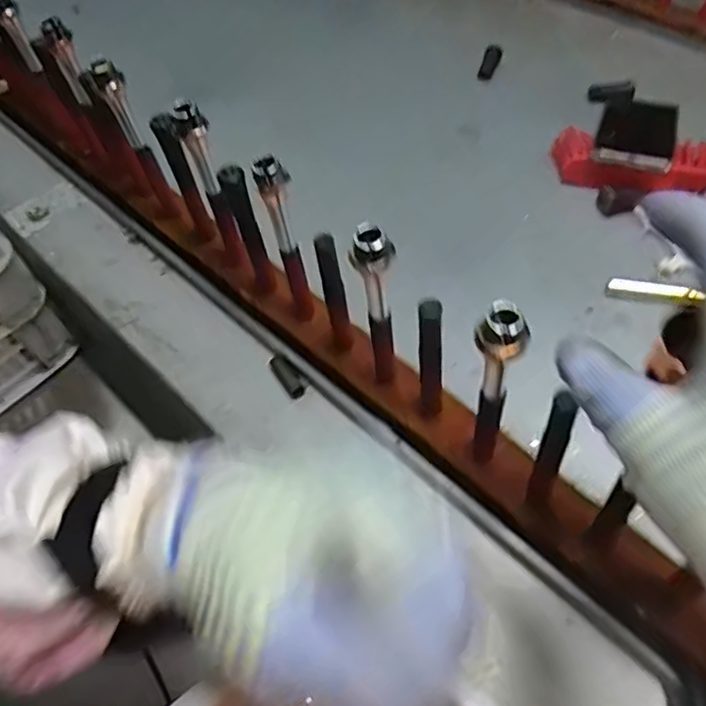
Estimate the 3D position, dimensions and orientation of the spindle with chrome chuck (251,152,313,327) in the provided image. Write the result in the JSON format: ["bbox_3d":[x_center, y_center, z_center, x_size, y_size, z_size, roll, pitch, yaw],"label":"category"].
[{"bbox_3d":[-0.052,-0.083,0.505,0.024,0.179,0.026,-12,51,-5],"label":"spindle with chrome chuck"}]

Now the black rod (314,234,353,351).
[{"bbox_3d":[-0.014,-0.040,0.498,0.018,0.142,0.014,-9,51,-2],"label":"black rod"}]

